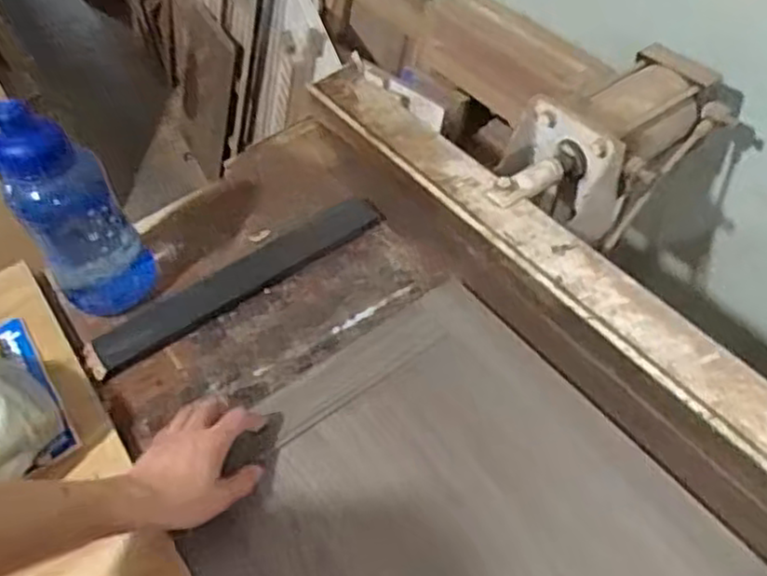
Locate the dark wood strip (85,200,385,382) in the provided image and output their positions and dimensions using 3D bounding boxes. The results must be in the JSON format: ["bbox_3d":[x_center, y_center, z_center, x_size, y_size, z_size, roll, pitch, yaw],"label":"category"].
[{"bbox_3d":[-0.166,-0.008,0.854,0.376,0.017,0.056,-33,54,-18],"label":"dark wood strip"}]

